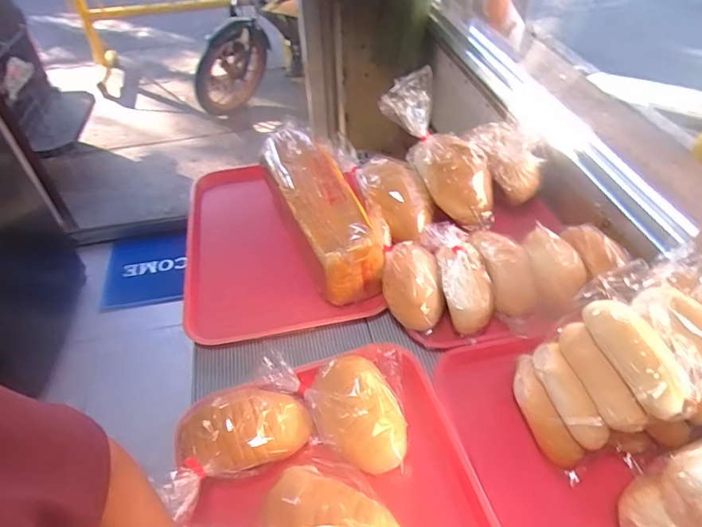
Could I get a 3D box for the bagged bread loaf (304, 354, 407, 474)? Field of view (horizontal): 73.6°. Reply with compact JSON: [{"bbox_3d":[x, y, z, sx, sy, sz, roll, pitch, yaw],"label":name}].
[{"bbox_3d":[0.006,0.163,0.523,0.093,0.050,0.123,-16,47,-13],"label":"bagged bread loaf"}]

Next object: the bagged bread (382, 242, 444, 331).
[{"bbox_3d":[0.082,0.027,0.642,0.076,0.047,0.131,-4,46,-2],"label":"bagged bread"}]

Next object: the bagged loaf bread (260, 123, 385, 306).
[{"bbox_3d":[-0.049,-0.086,0.738,0.110,0.108,0.313,-16,47,-13],"label":"bagged loaf bread"}]

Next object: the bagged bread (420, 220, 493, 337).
[{"bbox_3d":[0.147,0.013,0.655,0.066,0.064,0.160,-10,46,-8],"label":"bagged bread"}]

